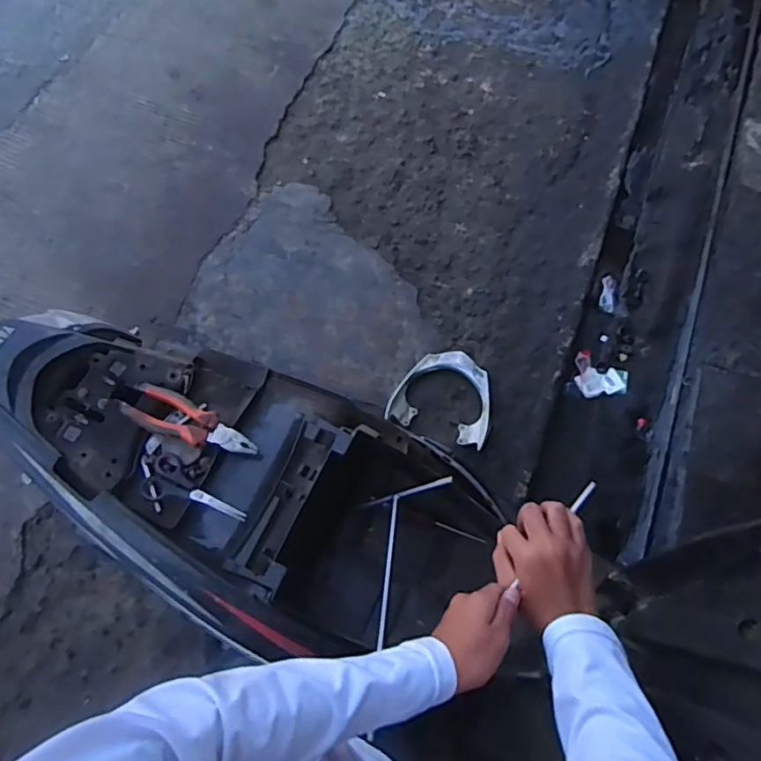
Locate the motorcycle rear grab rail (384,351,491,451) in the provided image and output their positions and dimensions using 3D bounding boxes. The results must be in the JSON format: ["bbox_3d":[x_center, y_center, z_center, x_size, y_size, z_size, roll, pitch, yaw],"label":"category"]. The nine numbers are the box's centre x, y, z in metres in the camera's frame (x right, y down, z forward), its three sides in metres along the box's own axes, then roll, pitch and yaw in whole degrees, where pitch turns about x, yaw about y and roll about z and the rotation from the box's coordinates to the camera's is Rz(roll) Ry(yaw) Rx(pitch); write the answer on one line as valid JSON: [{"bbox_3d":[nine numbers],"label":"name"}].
[{"bbox_3d":[0.174,0.030,1.488,0.265,0.041,0.250,16,70,9],"label":"motorcycle rear grab rail"}]

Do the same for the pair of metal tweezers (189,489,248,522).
[{"bbox_3d":[-0.203,0.158,0.705,0.075,0.005,0.014,27,71,-6],"label":"pair of metal tweezers"}]

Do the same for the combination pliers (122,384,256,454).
[{"bbox_3d":[-0.246,0.056,0.719,0.178,0.034,0.056,23,73,9],"label":"combination pliers"}]

